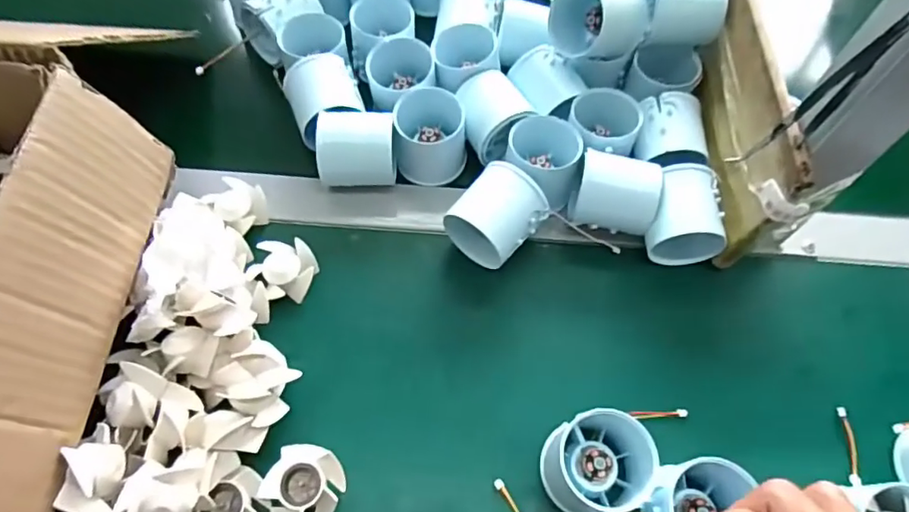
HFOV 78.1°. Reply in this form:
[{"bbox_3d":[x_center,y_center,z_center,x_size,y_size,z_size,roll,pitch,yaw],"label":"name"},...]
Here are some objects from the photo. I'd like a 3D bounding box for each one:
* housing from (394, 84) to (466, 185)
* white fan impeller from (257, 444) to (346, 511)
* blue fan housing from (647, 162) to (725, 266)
[{"bbox_3d":[-0.017,-0.089,0.415,0.051,0.050,0.047,2,62,-2],"label":"housing"},{"bbox_3d":[-0.085,0.129,0.315,0.041,0.015,0.043,30,64,12],"label":"white fan impeller"},{"bbox_3d":[0.158,-0.025,0.388,0.047,0.054,0.056,8,62,1],"label":"blue fan housing"}]

